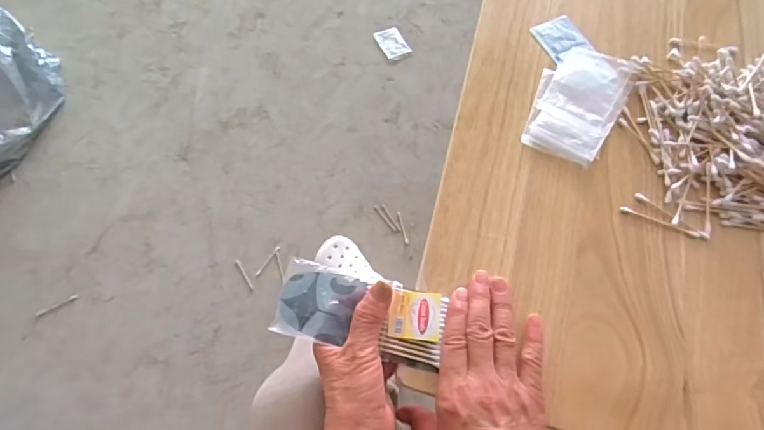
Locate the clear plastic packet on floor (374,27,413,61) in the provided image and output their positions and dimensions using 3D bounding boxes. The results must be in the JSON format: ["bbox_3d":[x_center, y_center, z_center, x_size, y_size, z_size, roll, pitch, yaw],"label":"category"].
[{"bbox_3d":[0.028,-0.441,1.184,0.069,0.006,0.102,-28,70,-12],"label":"clear plastic packet on floor"}]

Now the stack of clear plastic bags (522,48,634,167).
[{"bbox_3d":[0.205,-0.118,0.479,0.083,0.011,0.142,22,68,8],"label":"stack of clear plastic bags"}]

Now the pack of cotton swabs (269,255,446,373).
[{"bbox_3d":[-0.018,0.081,0.386,0.135,0.007,0.062,13,67,3],"label":"pack of cotton swabs"}]

